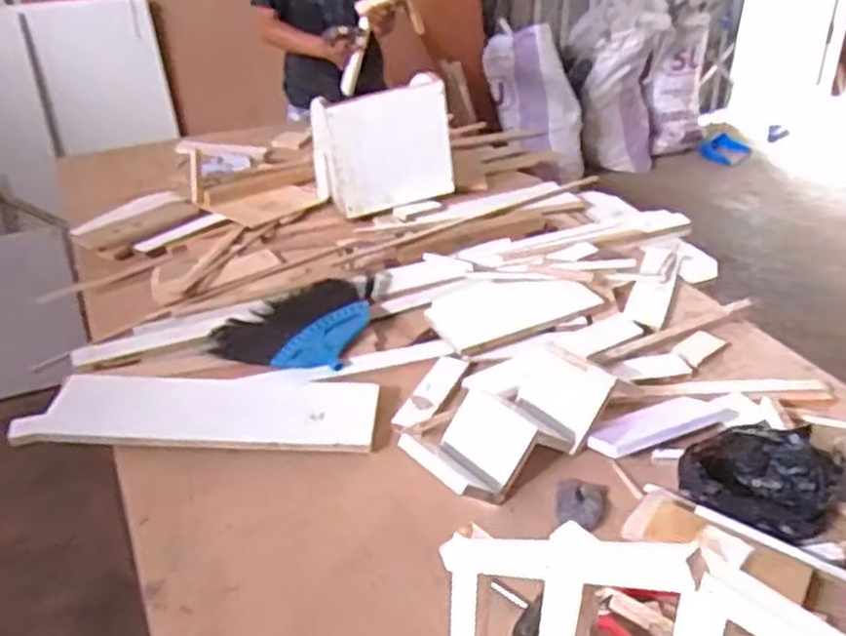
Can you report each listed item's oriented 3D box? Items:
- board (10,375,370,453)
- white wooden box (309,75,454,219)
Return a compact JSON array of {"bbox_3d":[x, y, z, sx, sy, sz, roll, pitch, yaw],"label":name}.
[{"bbox_3d":[-0.358,0.153,1.257,0.558,0.025,0.150,2,43,-7],"label":"board"},{"bbox_3d":[-0.096,-0.406,1.838,0.310,0.290,0.137,-9,33,-13],"label":"white wooden box"}]

